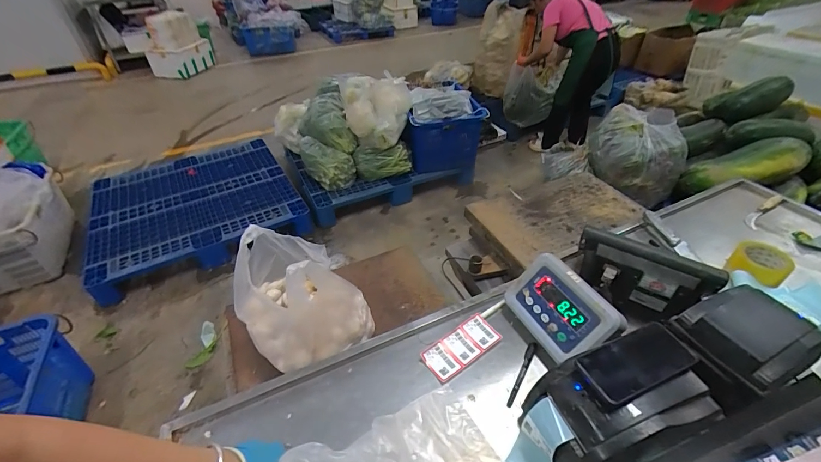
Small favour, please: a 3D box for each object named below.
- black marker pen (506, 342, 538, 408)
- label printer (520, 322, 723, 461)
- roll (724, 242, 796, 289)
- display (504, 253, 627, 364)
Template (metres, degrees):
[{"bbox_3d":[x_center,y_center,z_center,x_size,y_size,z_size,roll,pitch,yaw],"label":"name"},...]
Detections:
[{"bbox_3d":[0.208,0.263,0.692,0.016,0.013,0.141,21,45,24],"label":"black marker pen"},{"bbox_3d":[0.301,0.267,0.555,0.228,0.163,0.156,-12,41,-12],"label":"label printer"},{"bbox_3d":[0.819,0.077,0.874,0.104,0.057,0.104,-1,40,1],"label":"roll"},{"bbox_3d":[0.289,0.152,0.725,0.060,0.139,0.195,24,22,-41],"label":"display"}]

